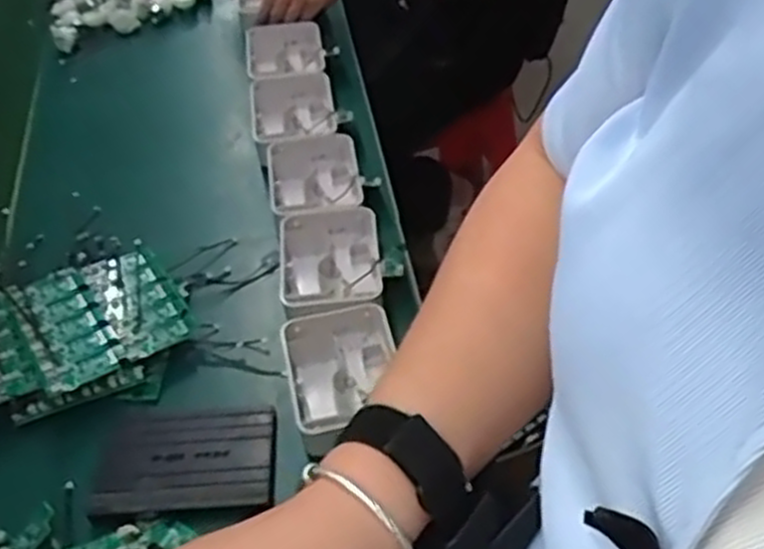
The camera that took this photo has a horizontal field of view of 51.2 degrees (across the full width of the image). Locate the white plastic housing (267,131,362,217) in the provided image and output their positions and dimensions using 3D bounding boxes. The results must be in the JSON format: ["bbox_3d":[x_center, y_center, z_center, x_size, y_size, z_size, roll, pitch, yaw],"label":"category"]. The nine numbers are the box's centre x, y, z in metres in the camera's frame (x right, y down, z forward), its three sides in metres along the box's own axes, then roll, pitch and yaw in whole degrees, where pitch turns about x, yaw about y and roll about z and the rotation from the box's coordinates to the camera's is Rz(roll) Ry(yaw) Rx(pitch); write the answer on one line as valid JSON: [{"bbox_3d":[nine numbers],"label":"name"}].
[{"bbox_3d":[-0.073,-0.103,0.903,0.106,0.042,0.127,-10,49,-3],"label":"white plastic housing"}]

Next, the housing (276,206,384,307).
[{"bbox_3d":[-0.052,-0.011,0.814,0.108,0.043,0.124,-13,49,-5],"label":"housing"}]

